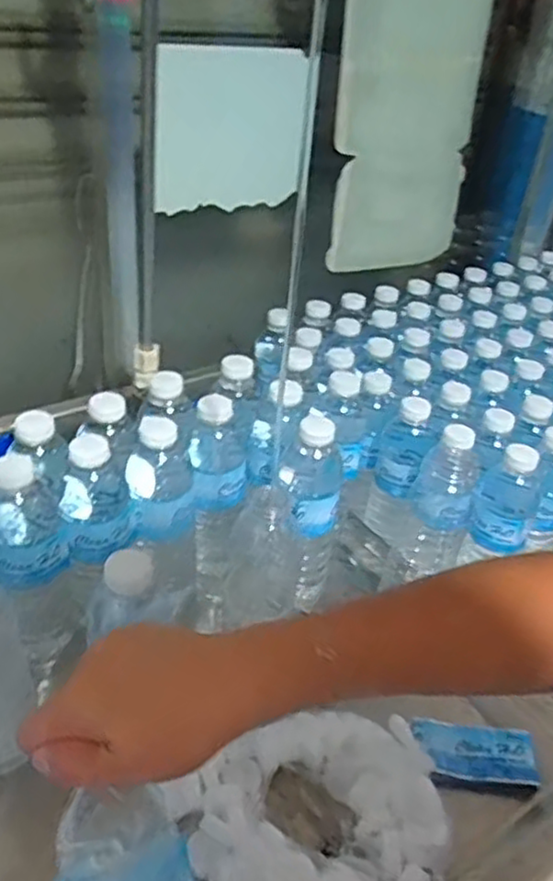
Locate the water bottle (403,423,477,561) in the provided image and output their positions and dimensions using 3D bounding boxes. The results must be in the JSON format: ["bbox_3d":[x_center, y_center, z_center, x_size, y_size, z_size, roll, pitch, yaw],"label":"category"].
[{"bbox_3d":[0.174,0.053,0.733,0.059,0.149,0.067,14,35,13],"label":"water bottle"}]

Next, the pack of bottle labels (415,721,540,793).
[{"bbox_3d":[0.167,0.263,0.590,0.098,0.020,0.056,5,34,-1],"label":"pack of bottle labels"}]

